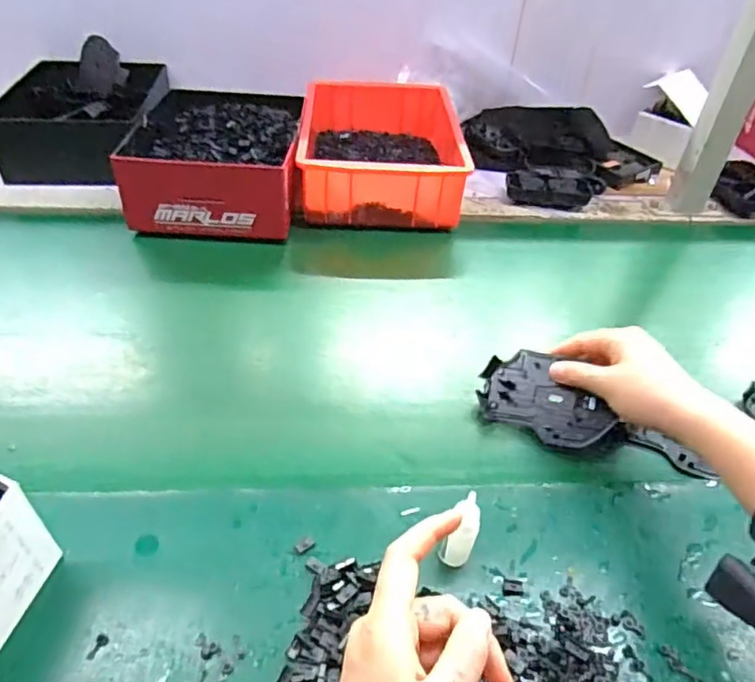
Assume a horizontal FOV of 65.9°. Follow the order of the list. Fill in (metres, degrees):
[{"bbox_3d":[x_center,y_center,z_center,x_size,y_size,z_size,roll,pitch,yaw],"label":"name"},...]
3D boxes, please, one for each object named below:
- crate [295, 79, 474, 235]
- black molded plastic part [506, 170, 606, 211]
[{"bbox_3d":[0.001,-0.263,0.797,0.210,0.086,0.287,3,43,-2],"label":"crate"},{"bbox_3d":[0.242,-0.205,0.792,0.131,0.032,0.046,7,43,2],"label":"black molded plastic part"}]

